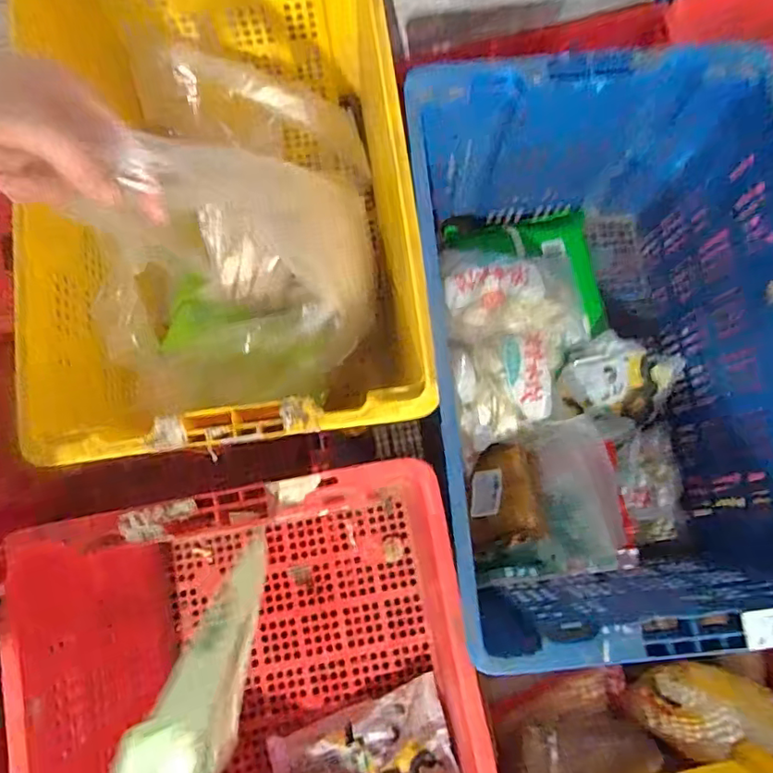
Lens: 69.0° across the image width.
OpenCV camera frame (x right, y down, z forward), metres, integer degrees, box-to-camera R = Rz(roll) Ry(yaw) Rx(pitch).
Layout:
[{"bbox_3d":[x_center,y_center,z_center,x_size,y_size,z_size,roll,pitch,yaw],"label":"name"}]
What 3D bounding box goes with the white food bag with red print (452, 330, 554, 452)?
[{"bbox_3d":[0.157,0.001,0.705,0.139,0.046,0.134,-11,80,-3],"label":"white food bag with red print"}]

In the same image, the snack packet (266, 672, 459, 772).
[{"bbox_3d":[-0.033,0.470,0.707,0.232,0.035,0.119,-24,64,6],"label":"snack packet"}]

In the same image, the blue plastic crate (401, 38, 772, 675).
[{"bbox_3d":[0.269,-0.049,0.686,0.441,0.295,0.557,-5,79,-2],"label":"blue plastic crate"}]

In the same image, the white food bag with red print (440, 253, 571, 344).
[{"bbox_3d":[0.159,-0.123,0.723,0.163,0.062,0.127,1,79,-1],"label":"white food bag with red print"}]

